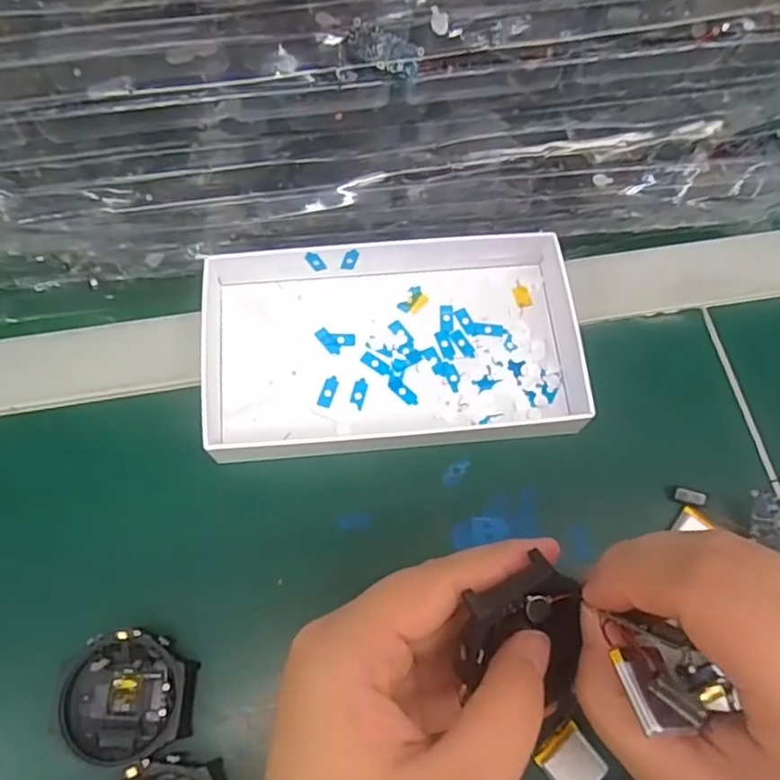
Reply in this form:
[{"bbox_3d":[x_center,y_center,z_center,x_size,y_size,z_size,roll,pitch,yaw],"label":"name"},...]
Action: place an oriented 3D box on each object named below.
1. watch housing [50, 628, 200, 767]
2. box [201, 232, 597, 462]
[{"bbox_3d":[-0.106,0.121,0.253,0.052,0.010,0.046,-5,67,-4],"label":"watch housing"},{"bbox_3d":[0.001,-0.026,0.312,0.177,0.030,0.114,-3,65,-2],"label":"box"}]

